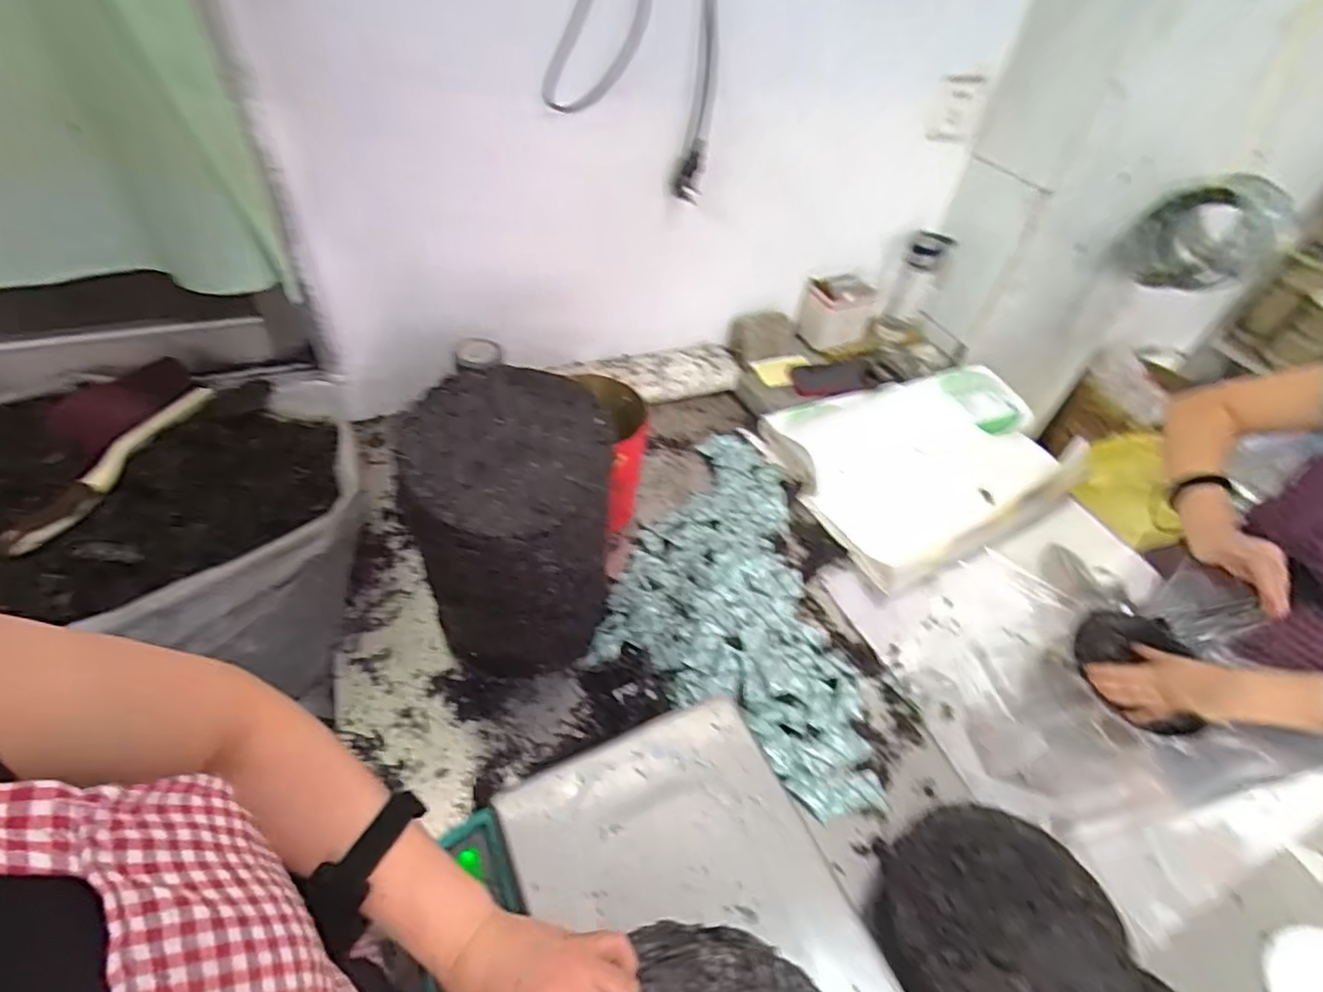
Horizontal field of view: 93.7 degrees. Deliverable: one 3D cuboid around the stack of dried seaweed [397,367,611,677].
[{"bbox_3d":[-0.157,0.049,0.689,0.183,0.311,0.186,1,47,-8],"label":"stack of dried seaweed"}]

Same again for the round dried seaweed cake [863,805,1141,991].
[{"bbox_3d":[0.316,0.402,0.590,0.214,0.041,0.198,-3,33,2],"label":"round dried seaweed cake"}]

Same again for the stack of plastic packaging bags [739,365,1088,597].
[{"bbox_3d":[0.449,-0.073,1.041,0.478,0.053,0.352,-19,53,-22],"label":"stack of plastic packaging bags"}]

